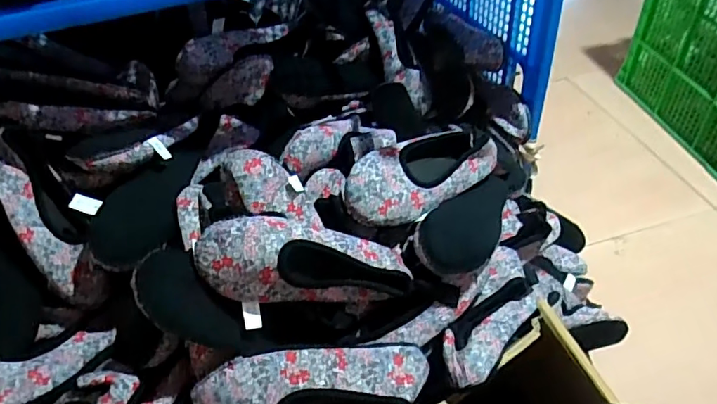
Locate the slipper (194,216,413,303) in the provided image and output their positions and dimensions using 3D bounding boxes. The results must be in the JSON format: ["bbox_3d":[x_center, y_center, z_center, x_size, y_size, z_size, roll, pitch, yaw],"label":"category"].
[{"bbox_3d":[-0.056,0.069,0.605,0.249,0.063,0.078,9,39,-25],"label":"slipper"}]

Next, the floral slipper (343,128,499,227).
[{"bbox_3d":[0.088,-0.042,0.733,0.254,0.060,0.107,-29,86,-28],"label":"floral slipper"}]

